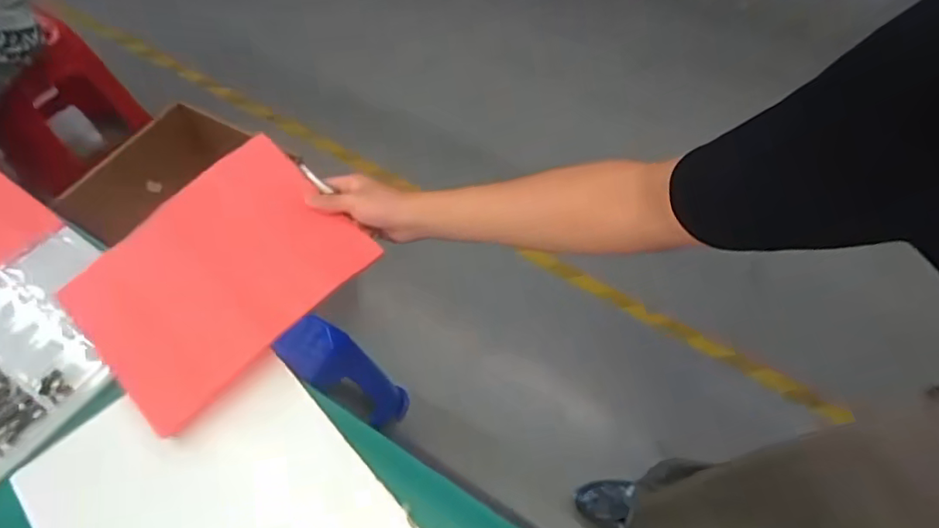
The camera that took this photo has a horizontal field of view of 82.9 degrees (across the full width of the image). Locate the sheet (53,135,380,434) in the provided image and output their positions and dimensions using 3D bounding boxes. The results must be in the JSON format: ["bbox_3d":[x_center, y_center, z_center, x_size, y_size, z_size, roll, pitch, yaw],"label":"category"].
[{"bbox_3d":[-0.267,0.002,0.569,0.212,0.024,0.272,42,68,13],"label":"sheet"}]

